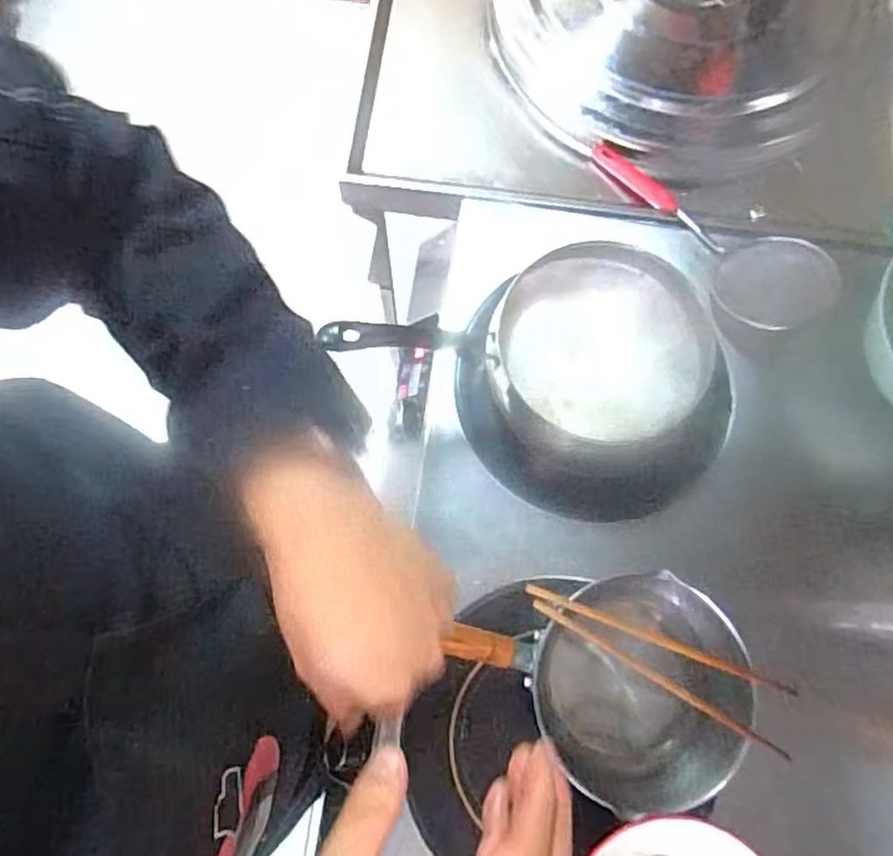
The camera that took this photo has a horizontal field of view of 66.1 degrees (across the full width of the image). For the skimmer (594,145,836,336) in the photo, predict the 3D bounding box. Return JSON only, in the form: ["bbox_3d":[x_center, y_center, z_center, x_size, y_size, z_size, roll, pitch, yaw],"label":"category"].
[{"bbox_3d":[0.274,-0.212,0.753,0.306,0.063,0.100,37,78,8],"label":"skimmer"}]

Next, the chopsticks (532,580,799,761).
[{"bbox_3d":[0.169,0.187,0.559,0.220,0.031,0.050,26,76,6],"label":"chopsticks"}]

